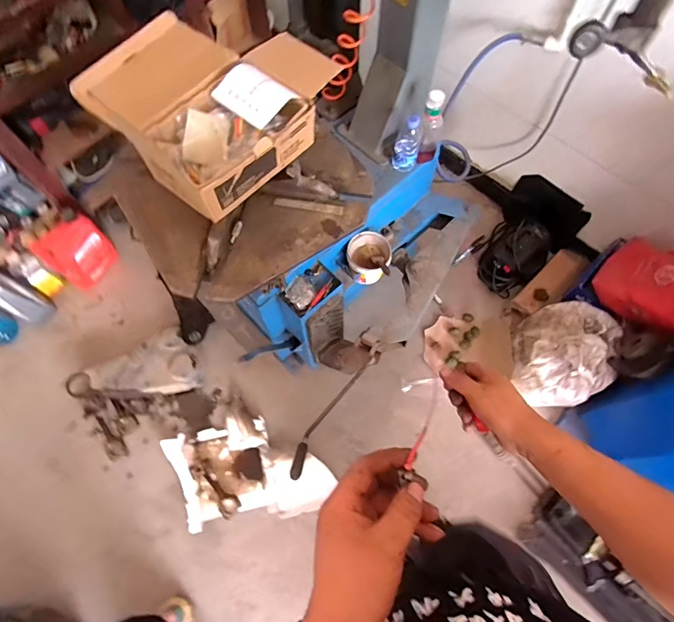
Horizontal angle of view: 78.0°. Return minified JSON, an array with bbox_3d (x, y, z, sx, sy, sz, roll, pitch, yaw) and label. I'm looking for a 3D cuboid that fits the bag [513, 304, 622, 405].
[{"bbox_3d":[0.725,0.124,1.358,0.268,0.230,0.294,-21,68,-8],"label":"bag"}]

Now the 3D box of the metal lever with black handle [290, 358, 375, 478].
[{"bbox_3d":[-0.002,0.236,1.026,0.043,0.039,0.422,29,42,13],"label":"metal lever with black handle"}]

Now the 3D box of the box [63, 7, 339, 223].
[{"bbox_3d":[-0.266,-0.440,0.866,0.439,0.113,0.377,41,73,16],"label":"box"}]

